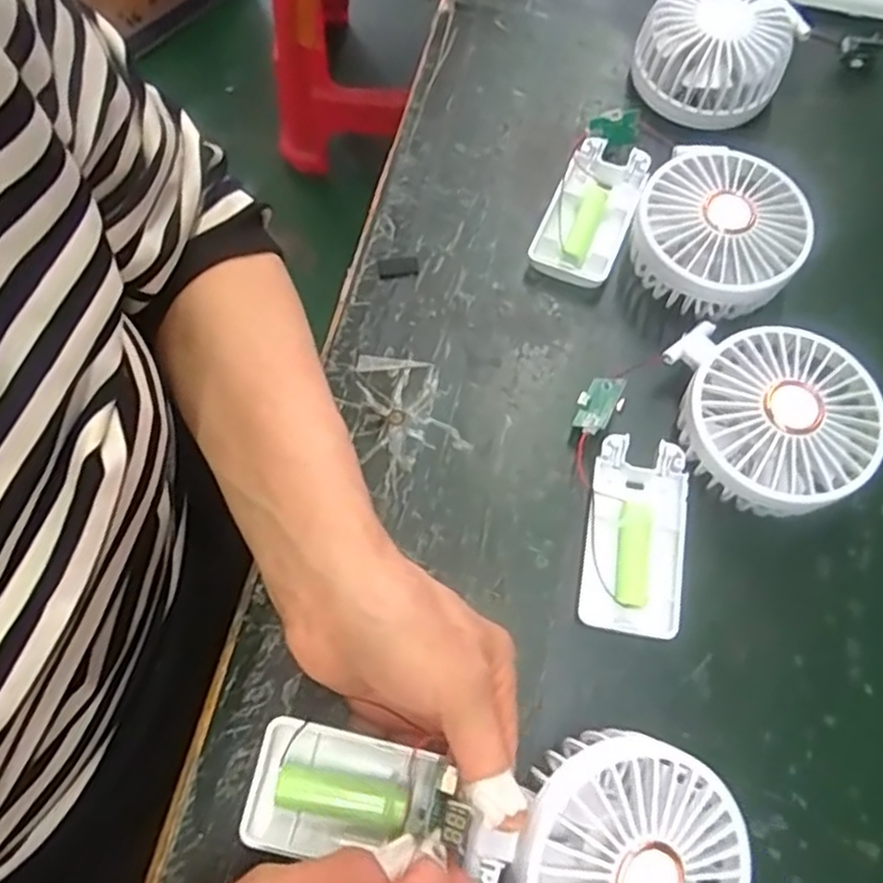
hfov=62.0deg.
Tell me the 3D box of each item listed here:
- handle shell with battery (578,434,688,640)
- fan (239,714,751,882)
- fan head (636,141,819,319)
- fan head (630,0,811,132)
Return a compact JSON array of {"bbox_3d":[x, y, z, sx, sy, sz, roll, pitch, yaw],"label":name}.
[{"bbox_3d":[0.091,0.045,0.350,0.046,0.014,0.091,9,69,4],"label":"handle shell with battery"},{"bbox_3d":[0.021,0.139,0.261,0.178,0.034,0.082,13,69,4],"label":"fan"},{"bbox_3d":[0.144,-0.106,0.387,0.081,0.044,0.082,29,72,11],"label":"fan head"},{"bbox_3d":[0.159,-0.231,0.436,0.087,0.044,0.084,27,71,10],"label":"fan head"}]

